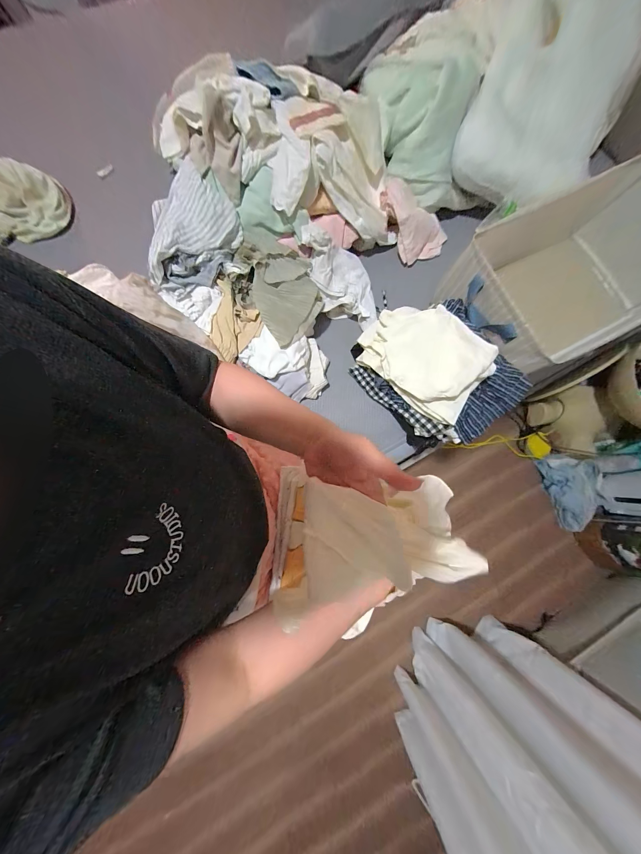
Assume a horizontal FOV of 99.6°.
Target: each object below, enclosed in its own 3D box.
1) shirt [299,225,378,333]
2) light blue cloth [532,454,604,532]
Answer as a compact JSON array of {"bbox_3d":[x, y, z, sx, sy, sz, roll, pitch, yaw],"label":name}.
[{"bbox_3d":[0.048,-0.340,0.623,0.182,0.125,0.150,7,79,0],"label":"shirt"},{"bbox_3d":[1.033,0.249,1.092,0.193,0.079,0.282,-13,79,-4],"label":"light blue cloth"}]

